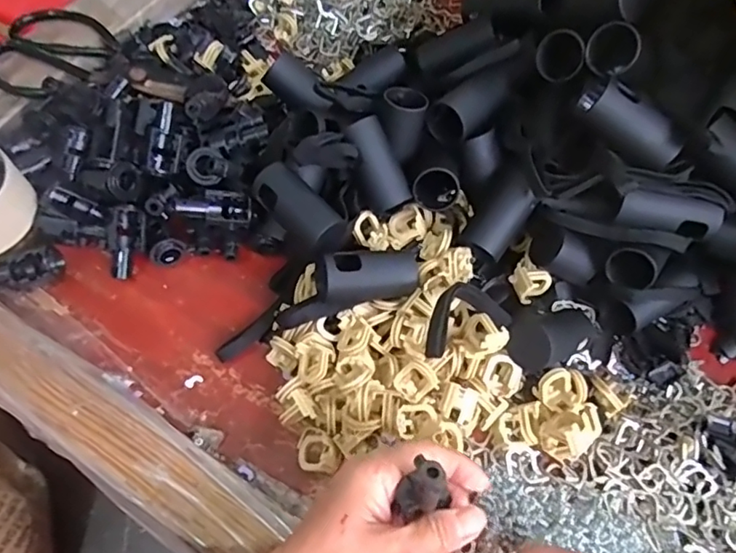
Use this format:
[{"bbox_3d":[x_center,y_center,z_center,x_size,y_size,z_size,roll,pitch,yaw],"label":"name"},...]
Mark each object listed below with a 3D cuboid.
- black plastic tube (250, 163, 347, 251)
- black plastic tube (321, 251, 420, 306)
[{"bbox_3d":[-0.043,-0.041,0.355,0.032,0.031,0.064,-36,67,-17],"label":"black plastic tube"},{"bbox_3d":[0.001,0.000,0.348,0.067,0.025,0.024,-6,64,-20],"label":"black plastic tube"}]

